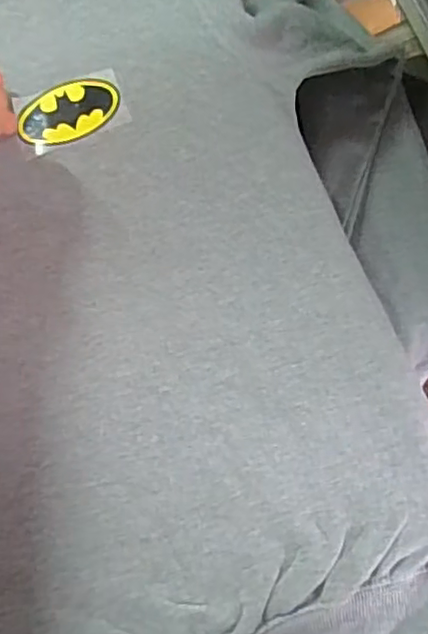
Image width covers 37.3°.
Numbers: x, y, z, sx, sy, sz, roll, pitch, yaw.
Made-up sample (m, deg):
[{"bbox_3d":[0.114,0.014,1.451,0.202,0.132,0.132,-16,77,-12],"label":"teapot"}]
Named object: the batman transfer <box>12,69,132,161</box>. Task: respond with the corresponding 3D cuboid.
[{"bbox_3d":[-0.102,-0.146,0.448,0.078,0.004,0.047,-23,82,-4],"label":"batman transfer"}]

